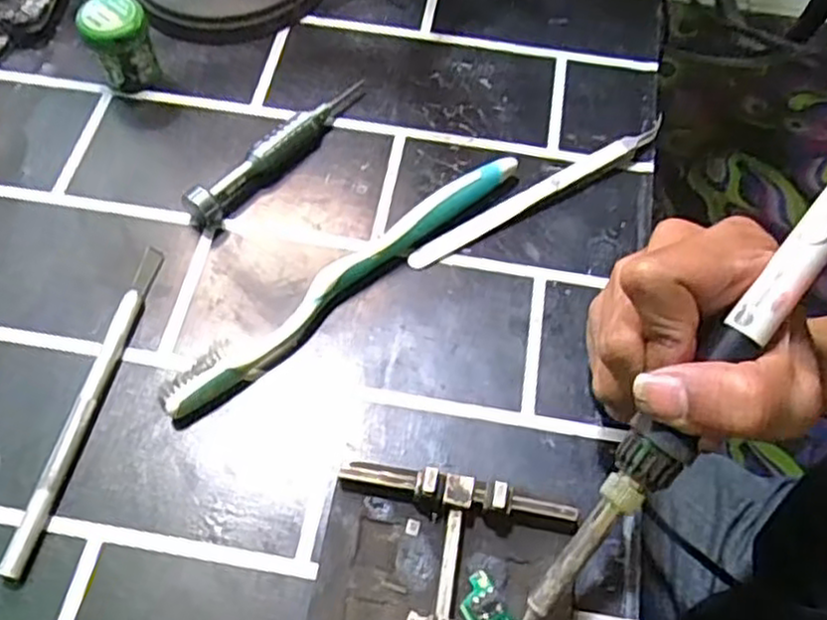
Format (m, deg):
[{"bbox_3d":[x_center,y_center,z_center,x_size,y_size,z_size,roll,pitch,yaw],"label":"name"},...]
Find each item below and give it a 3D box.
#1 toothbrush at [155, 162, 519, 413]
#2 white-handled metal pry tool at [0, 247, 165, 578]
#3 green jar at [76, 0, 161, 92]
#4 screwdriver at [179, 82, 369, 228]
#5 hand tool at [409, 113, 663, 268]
[{"bbox_3d":[-0.027,-0.016,0.320,0.184,0.014,0.018,-37,68,-19],"label":"toothbrush"},{"bbox_3d":[-0.127,0.034,0.294,0.008,0.010,0.139,10,61,4],"label":"white-handled metal pry tool"},{"bbox_3d":[-0.142,-0.129,0.365,0.028,0.042,0.025,-26,65,-15],"label":"green jar"},{"bbox_3d":[-0.061,-0.078,0.353,0.013,0.018,0.110,37,66,17],"label":"screwdriver"},{"bbox_3d":[0.062,-0.059,0.350,0.140,0.008,0.011,-28,65,-15],"label":"hand tool"}]

